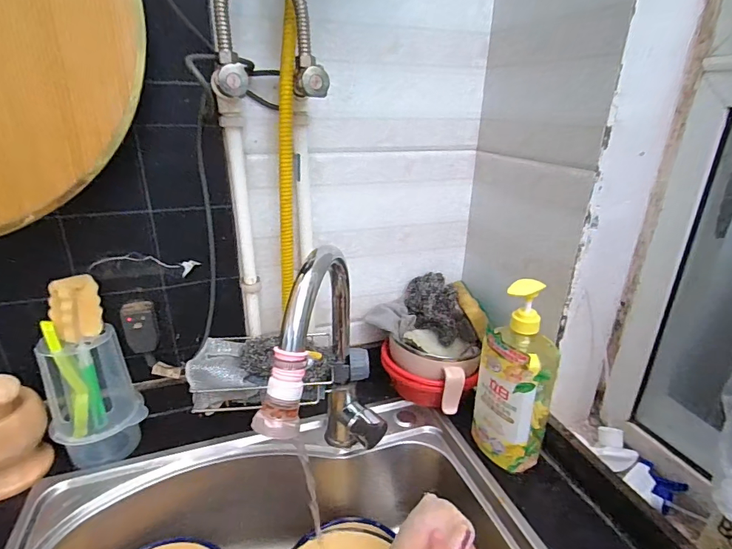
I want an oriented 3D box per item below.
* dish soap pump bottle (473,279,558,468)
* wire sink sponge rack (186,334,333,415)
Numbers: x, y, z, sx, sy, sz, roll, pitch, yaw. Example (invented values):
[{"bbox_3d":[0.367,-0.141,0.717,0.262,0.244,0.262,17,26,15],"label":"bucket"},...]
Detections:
[{"bbox_3d":[0.204,0.134,0.561,0.059,0.260,0.088,-10,25,-25],"label":"dish soap pump bottle"},{"bbox_3d":[-0.134,0.127,0.542,0.174,0.061,0.103,1,23,0],"label":"wire sink sponge rack"}]

